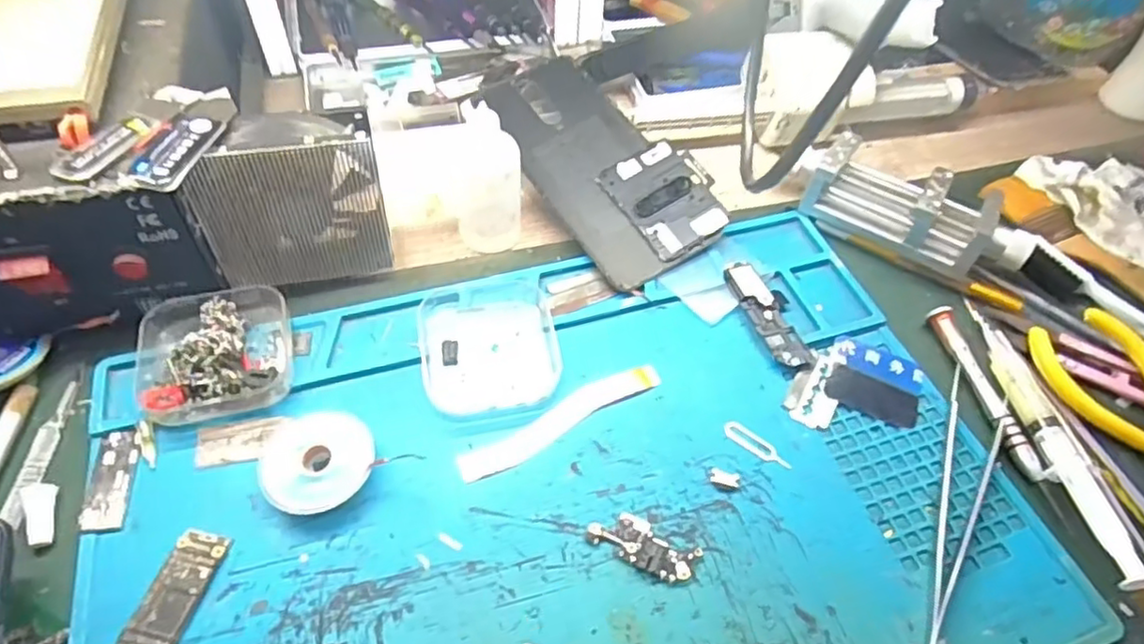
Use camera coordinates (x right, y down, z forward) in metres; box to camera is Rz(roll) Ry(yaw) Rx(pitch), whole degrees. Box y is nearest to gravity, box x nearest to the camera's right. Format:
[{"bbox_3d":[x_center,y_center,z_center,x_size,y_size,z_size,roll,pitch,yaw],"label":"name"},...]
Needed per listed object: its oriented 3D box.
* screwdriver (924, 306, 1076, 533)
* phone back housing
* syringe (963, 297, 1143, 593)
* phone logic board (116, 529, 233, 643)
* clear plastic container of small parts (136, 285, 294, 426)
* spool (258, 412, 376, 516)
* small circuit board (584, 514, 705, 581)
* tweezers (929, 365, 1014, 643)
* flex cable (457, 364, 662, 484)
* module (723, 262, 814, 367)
[{"bbox_3d":[0.201,0.040,0.311,0.014,0.008,0.114,-6,54,-9],"label":"screwdriver"},{"bbox_3d":[0.016,-0.095,0.382,0.082,0.005,0.155,-31,69,-13],"label":"phone back housing"},{"bbox_3d":[0.220,0.046,0.304,0.017,0.013,0.149,-2,54,-6],"label":"syringe"},{"bbox_3d":[-0.150,0.109,0.240,0.019,0.005,0.065,12,53,4],"label":"phone logic board"},{"bbox_3d":[-0.163,0.010,0.301,0.063,0.020,0.066,-11,55,-13],"label":"clear plastic container of small parts"},{"bbox_3d":[-0.107,0.058,0.278,0.044,0.012,0.046,2,53,-3],"label":"spool"},{"bbox_3d":[0.029,0.090,0.267,0.044,0.005,0.018,25,55,13],"label":"small circuit board"},{"bbox_3d":[0.167,0.077,0.281,0.026,0.011,0.151,27,56,15],"label":"tweezers"},{"bbox_3d":[-0.004,0.044,0.301,0.100,0.004,0.017,-26,60,-22],"label":"flex cable"},{"bbox_3d":[0.104,-0.005,0.341,0.027,0.005,0.066,-15,56,-16],"label":"module"}]

